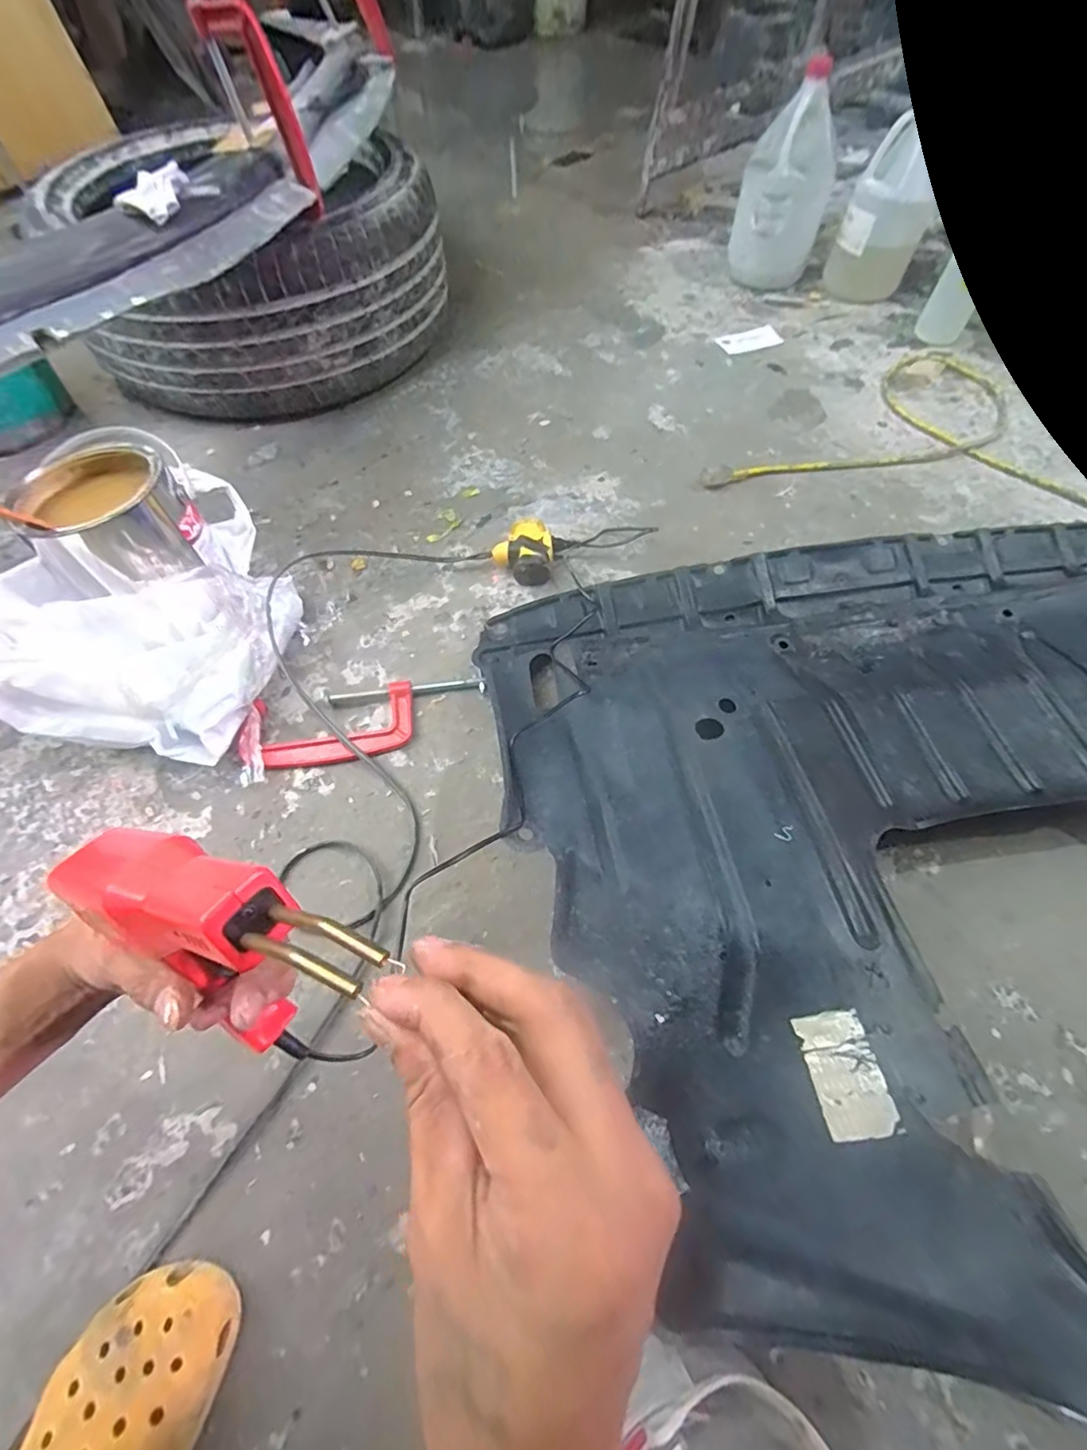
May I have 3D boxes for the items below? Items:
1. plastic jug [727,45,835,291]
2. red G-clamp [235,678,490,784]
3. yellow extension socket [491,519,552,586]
[{"bbox_3d":[0.479,-1.075,1.138,0.139,0.293,0.143,-24,62,-11],"label":"plastic jug"},{"bbox_3d":[-0.217,-0.007,0.681,0.283,0.034,0.102,-10,60,-3],"label":"red G-clamp"},{"bbox_3d":[-0.029,-0.248,0.814,0.087,0.044,0.098,0,60,2],"label":"yellow extension socket"}]

